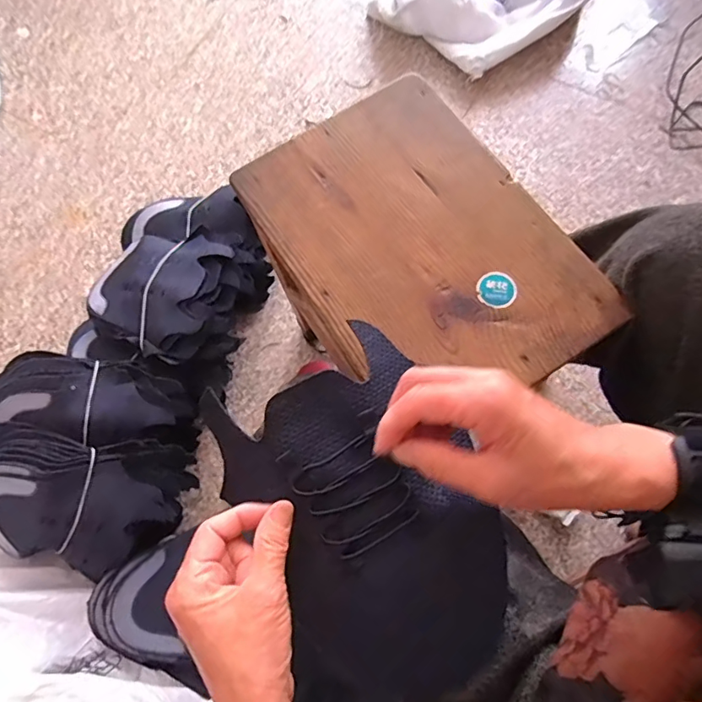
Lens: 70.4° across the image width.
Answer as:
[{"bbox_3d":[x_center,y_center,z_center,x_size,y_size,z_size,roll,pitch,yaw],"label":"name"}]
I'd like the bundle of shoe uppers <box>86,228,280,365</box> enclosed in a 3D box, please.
[{"bbox_3d":[-0.277,-0.090,0.819,0.228,0.129,0.220,-1,73,3],"label":"bundle of shoe uppers"}]

